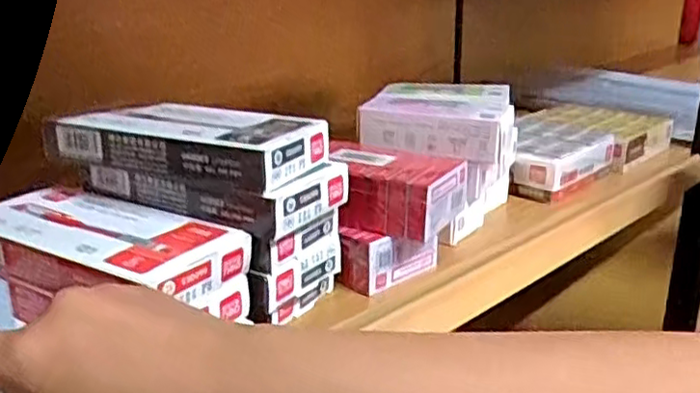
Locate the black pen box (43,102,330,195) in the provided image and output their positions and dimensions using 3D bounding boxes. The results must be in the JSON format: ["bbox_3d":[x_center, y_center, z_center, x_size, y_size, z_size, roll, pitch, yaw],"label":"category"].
[{"bbox_3d":[-0.097,-0.034,0.379,0.155,0.027,0.065,8,22,22],"label":"black pen box"}]

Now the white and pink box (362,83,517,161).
[{"bbox_3d":[0.074,-0.064,0.538,0.113,0.036,0.124,5,21,14],"label":"white and pink box"}]

